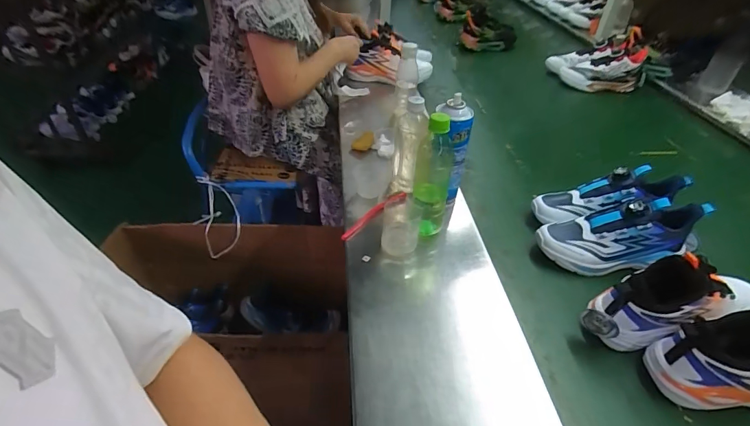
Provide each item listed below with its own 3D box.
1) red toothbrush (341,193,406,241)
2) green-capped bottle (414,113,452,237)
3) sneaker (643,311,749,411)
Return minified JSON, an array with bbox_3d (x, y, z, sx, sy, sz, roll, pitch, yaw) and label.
[{"bbox_3d":[-0.004,-0.001,0.722,0.028,0.015,0.162,32,47,31],"label":"red toothbrush"},{"bbox_3d":[0.094,-0.053,0.648,0.060,0.216,0.068,7,39,6],"label":"green-capped bottle"},{"bbox_3d":[0.475,0.185,0.485,0.238,0.115,0.079,6,39,5],"label":"sneaker"}]

